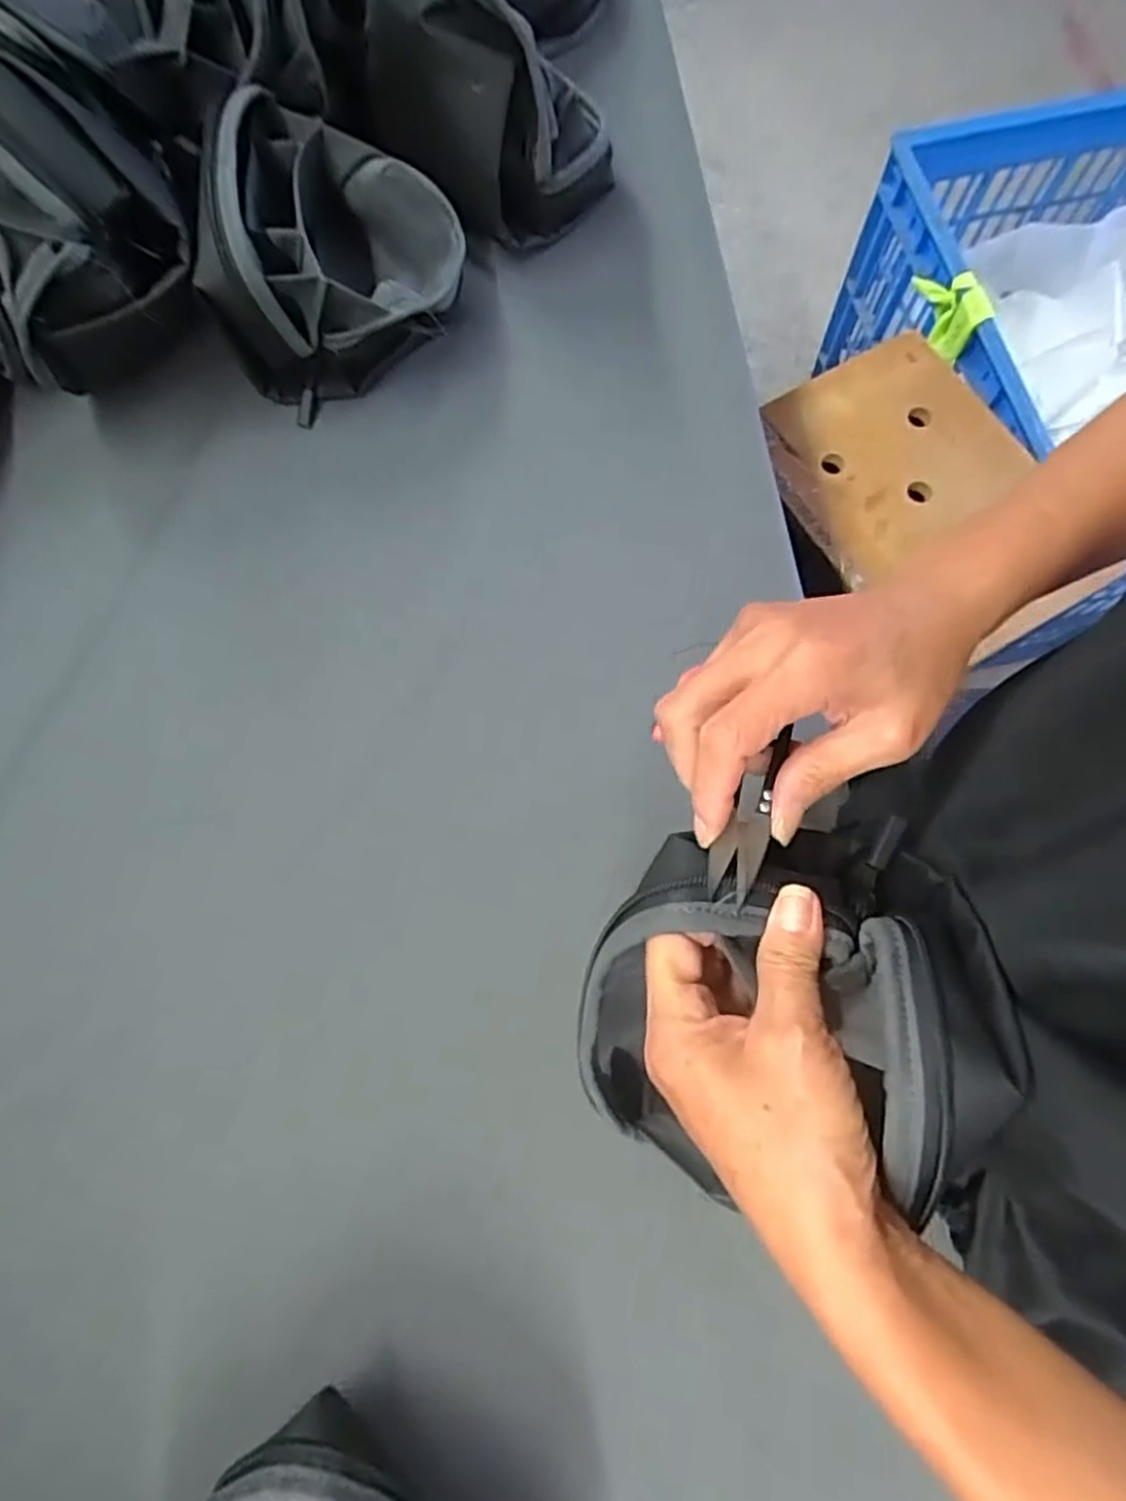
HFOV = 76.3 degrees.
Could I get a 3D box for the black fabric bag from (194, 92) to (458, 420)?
[{"bbox_3d":[-0.142,-0.337,0.473,0.133,0.106,0.169,3,75,2],"label":"black fabric bag"}]

